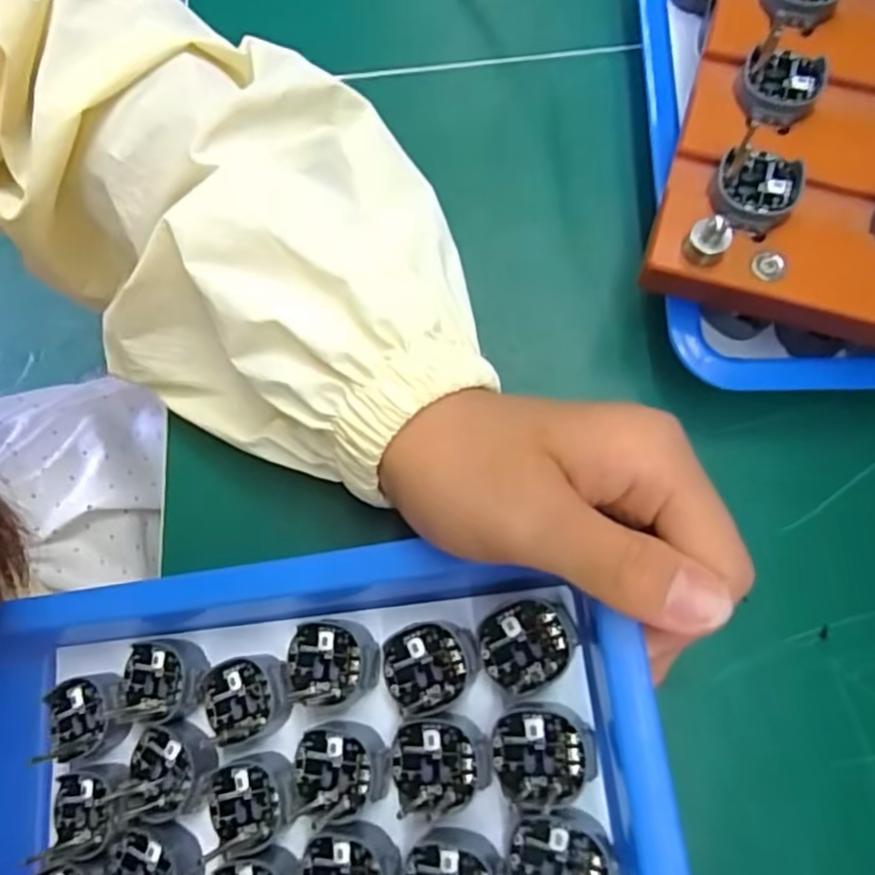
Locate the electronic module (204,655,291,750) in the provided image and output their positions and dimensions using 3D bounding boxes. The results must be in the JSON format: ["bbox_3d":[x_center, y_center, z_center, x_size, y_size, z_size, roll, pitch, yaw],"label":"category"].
[{"bbox_3d":[-0.060,0.083,0.212,0.028,0.010,0.025,-6,74,-2],"label":"electronic module"}]

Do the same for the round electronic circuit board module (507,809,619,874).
[{"bbox_3d":[0.033,0.114,0.178,0.027,0.010,0.027,0,74,0],"label":"round electronic circuit board module"}]

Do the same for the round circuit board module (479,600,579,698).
[{"bbox_3d":[0.026,0.060,0.194,0.028,0.009,0.024,-26,74,10],"label":"round circuit board module"}]

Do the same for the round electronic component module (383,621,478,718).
[{"bbox_3d":[-0.002,0.068,0.199,0.027,0.005,0.025,0,74,0],"label":"round electronic component module"}]

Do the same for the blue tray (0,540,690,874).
[{"bbox_3d":[-0.047,0.127,0.192,0.222,0.026,0.173,-10,73,11],"label":"blue tray"}]

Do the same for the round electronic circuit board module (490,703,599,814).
[{"bbox_3d":[0.030,0.088,0.187,0.027,0.009,0.027,-4,77,16],"label":"round electronic circuit board module"}]

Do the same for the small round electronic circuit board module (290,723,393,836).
[{"bbox_3d":[-0.029,0.099,0.200,0.030,0.010,0.025,-20,75,-6],"label":"small round electronic circuit board module"}]

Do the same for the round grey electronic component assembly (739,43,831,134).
[{"bbox_3d":[0.110,-0.114,0.216,0.025,0.007,0.030,34,77,9],"label":"round grey electronic component assembly"}]

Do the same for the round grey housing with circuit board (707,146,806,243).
[{"bbox_3d":[0.098,-0.077,0.208,0.026,0.006,0.027,0,74,0],"label":"round grey housing with circuit board"}]

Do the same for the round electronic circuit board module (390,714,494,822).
[{"bbox_3d":[0.001,0.093,0.192,0.029,0.006,0.025,-19,75,-5],"label":"round electronic circuit board module"}]

